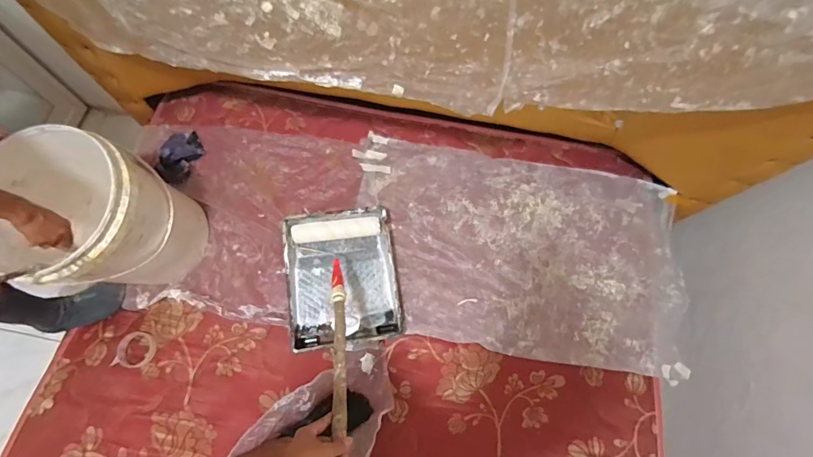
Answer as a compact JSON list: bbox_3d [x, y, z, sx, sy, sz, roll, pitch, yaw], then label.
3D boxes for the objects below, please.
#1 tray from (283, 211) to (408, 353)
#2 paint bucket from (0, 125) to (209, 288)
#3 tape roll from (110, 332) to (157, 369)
[{"bbox_3d":[-0.165,0.131,1.050,0.288,0.058,0.350,-8,73,-5],"label":"tray"},{"bbox_3d":[-0.709,-0.008,0.906,0.301,0.364,0.301,1,70,-2],"label":"paint bucket"},{"bbox_3d":[-0.686,0.308,0.985,0.092,0.018,0.087,1,72,-2],"label":"tape roll"}]

